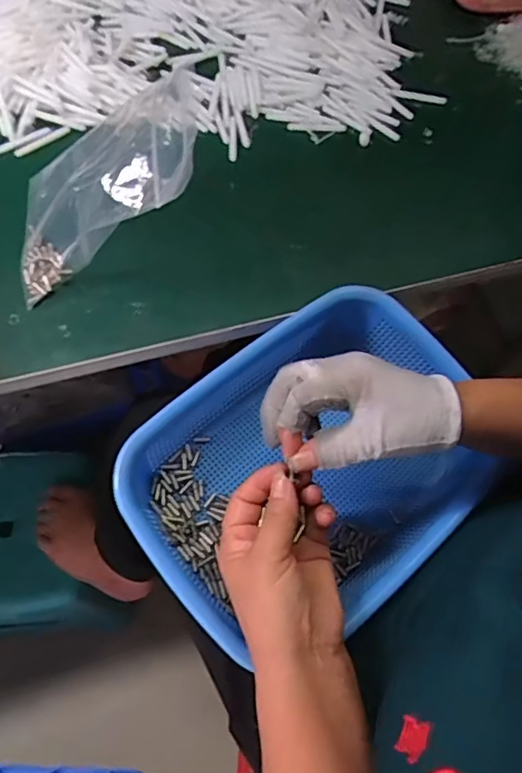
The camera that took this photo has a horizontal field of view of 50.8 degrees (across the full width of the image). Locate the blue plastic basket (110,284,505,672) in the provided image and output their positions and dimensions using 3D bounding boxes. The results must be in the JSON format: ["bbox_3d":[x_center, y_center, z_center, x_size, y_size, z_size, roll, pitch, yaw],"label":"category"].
[{"bbox_3d":[0.050,0.062,0.450,0.285,0.088,0.210,-39,73,-19],"label":"blue plastic basket"}]

